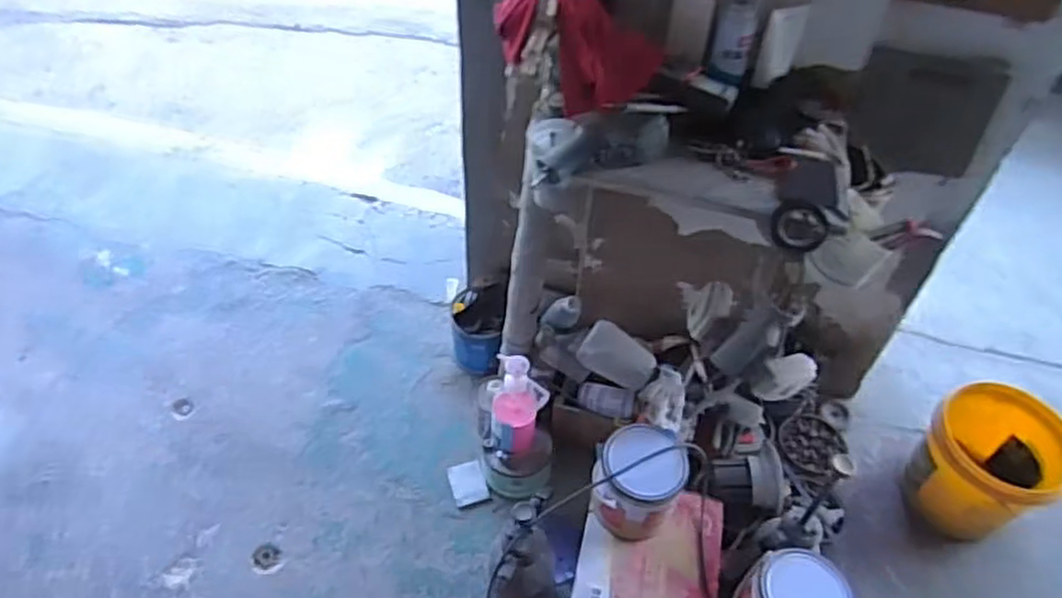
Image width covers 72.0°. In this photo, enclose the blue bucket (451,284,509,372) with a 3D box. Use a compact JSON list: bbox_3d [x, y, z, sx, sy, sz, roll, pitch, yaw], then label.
[{"bbox_3d":[-0.125,0.057,1.715,0.129,0.148,0.168,2,48,-1],"label":"blue bucket"}]

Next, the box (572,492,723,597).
[{"bbox_3d":[0.208,0.519,1.351,0.251,0.121,0.323,11,48,7],"label":"box"}]

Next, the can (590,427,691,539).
[{"bbox_3d":[0.197,0.330,1.326,0.151,0.128,0.172,21,50,16],"label":"can"}]

